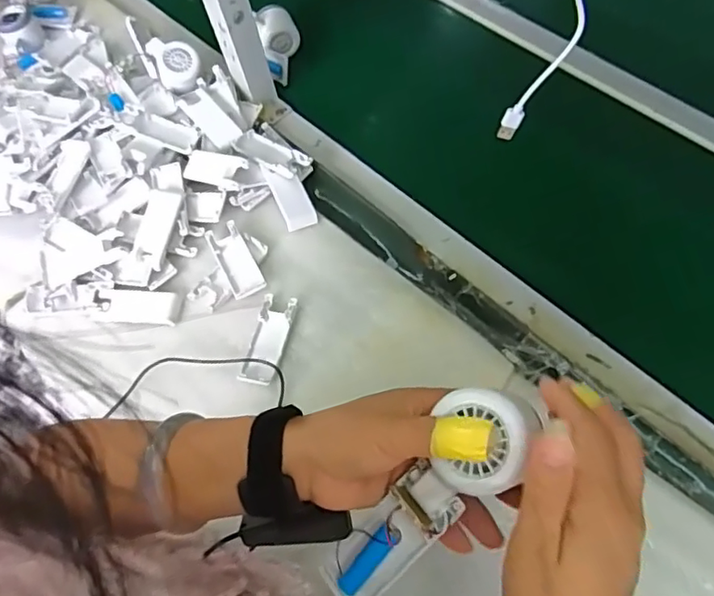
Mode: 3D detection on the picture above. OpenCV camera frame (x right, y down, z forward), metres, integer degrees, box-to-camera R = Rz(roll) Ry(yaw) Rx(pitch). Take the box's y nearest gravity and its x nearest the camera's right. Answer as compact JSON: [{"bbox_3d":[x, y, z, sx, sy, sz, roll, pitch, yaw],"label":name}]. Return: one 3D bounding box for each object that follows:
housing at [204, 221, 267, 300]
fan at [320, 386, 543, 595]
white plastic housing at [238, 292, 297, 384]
[{"bbox_3d":[-0.146,-0.045,0.685,0.039,0.018,0.100,-27,63,-10],"label":"housing"},{"bbox_3d":[0.035,0.119,0.329,0.050,0.034,0.178,46,116,23],"label":"fan"},{"bbox_3d":[-0.100,0.047,0.641,0.036,0.015,0.102,12,63,10],"label":"white plastic housing"}]

